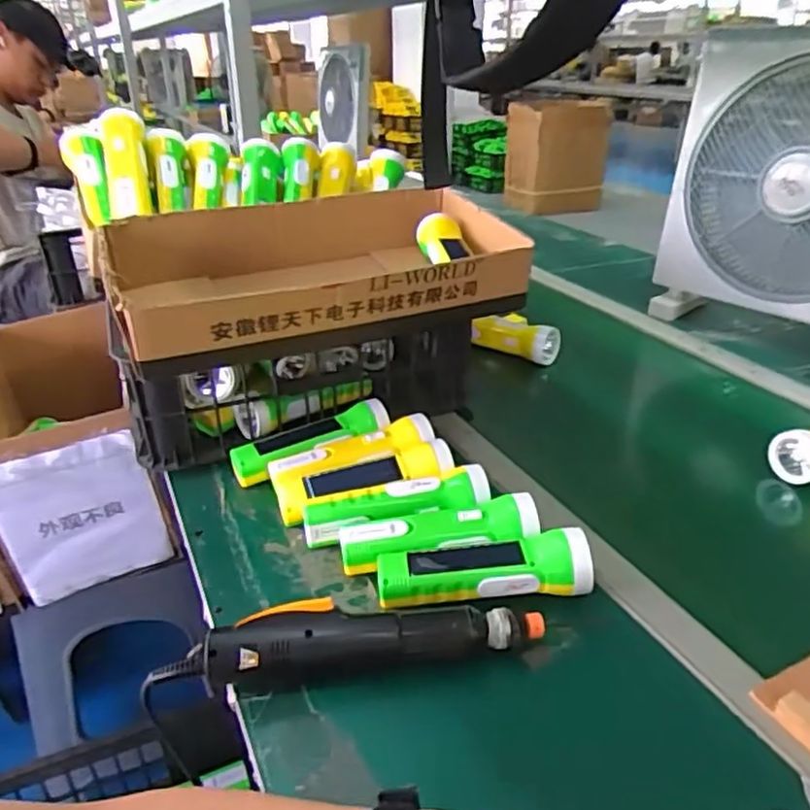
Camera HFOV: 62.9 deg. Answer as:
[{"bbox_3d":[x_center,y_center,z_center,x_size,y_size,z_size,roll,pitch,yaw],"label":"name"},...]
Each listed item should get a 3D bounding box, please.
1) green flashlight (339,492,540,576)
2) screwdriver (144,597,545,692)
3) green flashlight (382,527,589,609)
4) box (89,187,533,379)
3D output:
[{"bbox_3d":[0.029,0.111,0.569,0.166,0.041,0.051,-3,28,-5],"label":"green flashlight"},{"bbox_3d":[-0.038,0.168,0.473,0.279,0.042,0.039,-5,29,-8],"label":"screwdriver"},{"bbox_3d":[0.064,0.132,0.533,0.168,0.045,0.040,-2,28,-2],"label":"green flashlight"},{"bbox_3d":[-0.088,-0.149,0.717,0.427,0.105,0.239,-13,31,-22],"label":"box"}]

